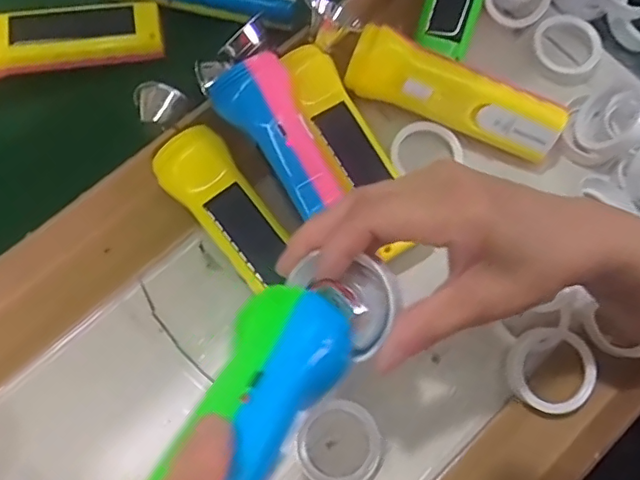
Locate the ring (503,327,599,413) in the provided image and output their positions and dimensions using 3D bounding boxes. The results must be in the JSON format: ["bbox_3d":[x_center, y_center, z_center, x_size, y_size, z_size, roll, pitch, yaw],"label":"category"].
[{"bbox_3d":[0.150,0.084,0.376,0.054,0.014,0.053,-5,77,21],"label":"ring"}]

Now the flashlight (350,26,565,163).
[{"bbox_3d":[0.100,-0.109,0.419,0.155,0.053,0.038,22,73,6],"label":"flashlight"}]

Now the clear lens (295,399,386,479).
[{"bbox_3d":[0.014,0.133,0.374,0.054,0.012,0.052,0,72,-1],"label":"clear lens"}]

